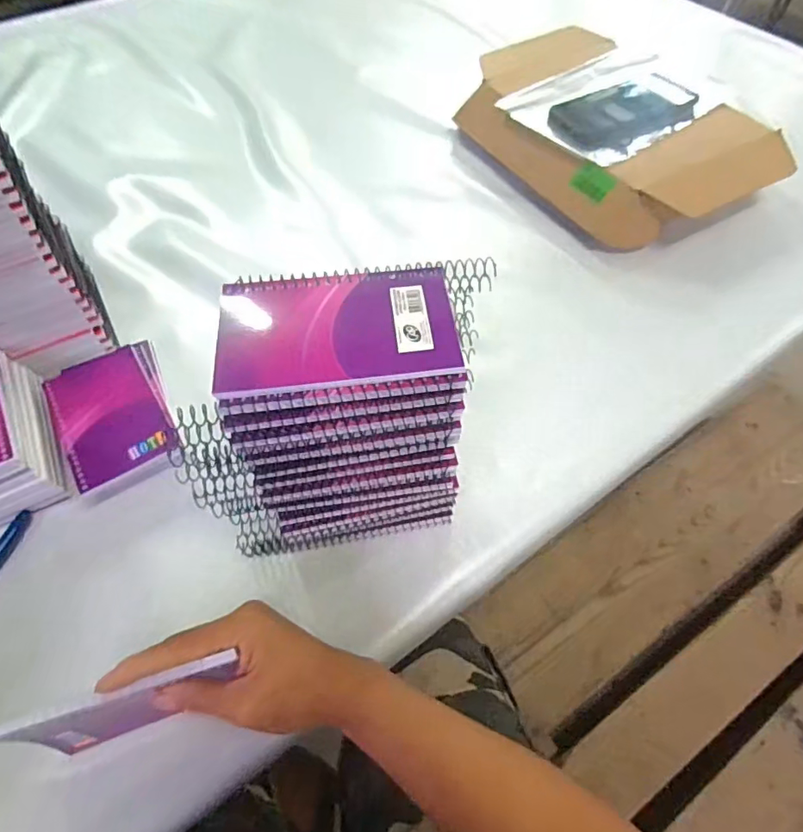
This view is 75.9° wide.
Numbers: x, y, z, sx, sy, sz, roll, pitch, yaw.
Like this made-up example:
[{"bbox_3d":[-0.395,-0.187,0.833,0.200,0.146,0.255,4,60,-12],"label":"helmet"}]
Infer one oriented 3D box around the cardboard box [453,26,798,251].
[{"bbox_3d":[0.255,-0.353,0.646,0.250,0.088,0.361,-25,62,-15],"label":"cardboard box"}]

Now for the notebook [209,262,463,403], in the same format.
[{"bbox_3d":[-0.035,-0.052,0.286,0.128,0.006,0.084,-5,58,-3],"label":"notebook"}]

